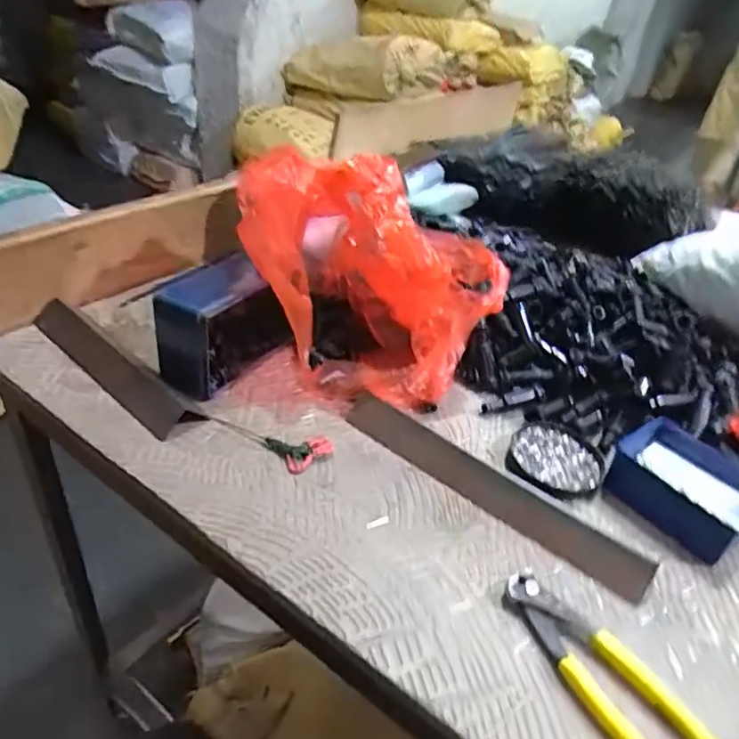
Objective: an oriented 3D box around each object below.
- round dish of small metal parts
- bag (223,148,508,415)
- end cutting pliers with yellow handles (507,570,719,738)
[{"bbox_3d":[0.169,0.084,0.547,0.082,0.014,0.087,5,36,-4],"label":"round dish of small metal parts"},{"bbox_3d":[0.009,-0.106,0.629,0.238,0.168,0.260,8,35,0],"label":"bag"},{"bbox_3d":[0.154,0.192,0.379,0.051,0.015,0.161,-17,42,-30],"label":"end cutting pliers with yellow handles"}]

